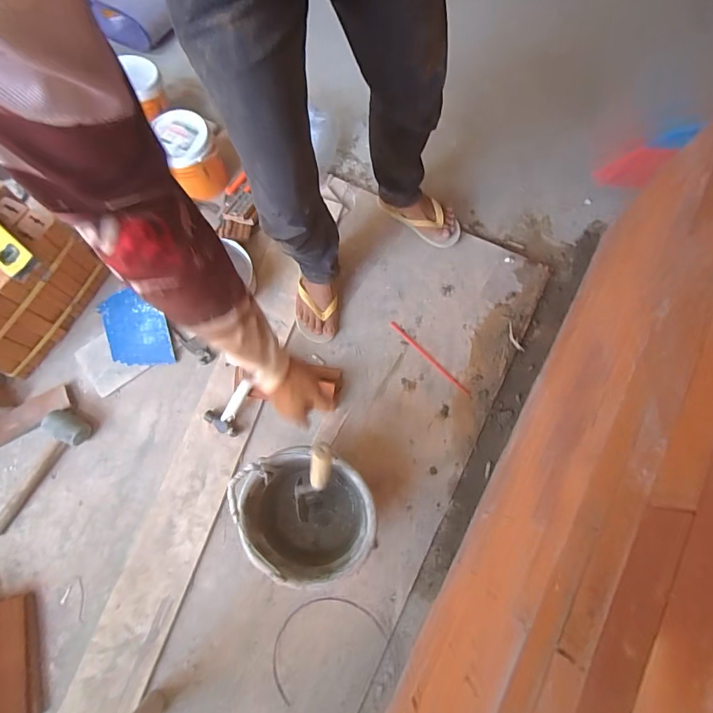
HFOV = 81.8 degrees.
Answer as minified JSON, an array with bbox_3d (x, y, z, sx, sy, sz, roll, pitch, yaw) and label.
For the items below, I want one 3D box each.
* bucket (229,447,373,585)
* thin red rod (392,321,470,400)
[{"bbox_3d":[-0.094,0.310,0.817,0.237,0.174,0.244,0,74,1],"label":"bucket"},{"bbox_3d":[0.184,0.005,1.031,0.014,0.006,0.262,-43,78,-12],"label":"thin red rod"}]

